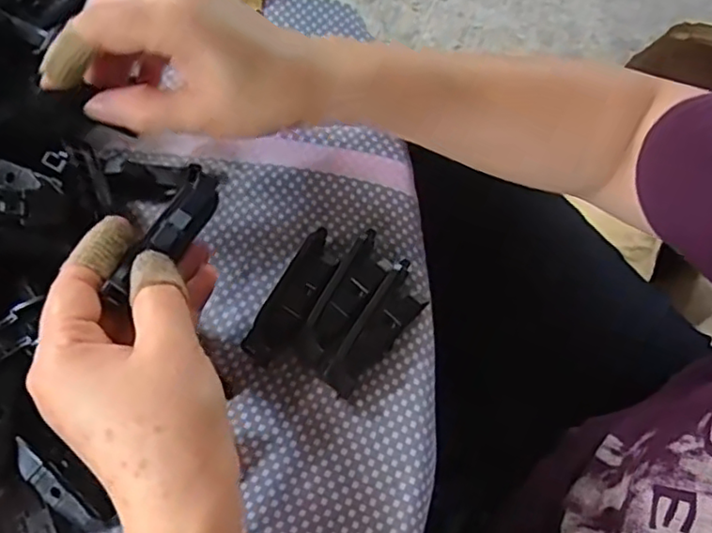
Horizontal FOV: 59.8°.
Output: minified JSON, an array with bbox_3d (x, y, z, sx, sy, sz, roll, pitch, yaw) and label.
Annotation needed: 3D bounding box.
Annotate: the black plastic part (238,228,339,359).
[{"bbox_3d":[-0.029,0.016,0.308,0.022,0.016,0.069,28,70,9],"label":"black plastic part"}]

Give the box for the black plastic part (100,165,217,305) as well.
[{"bbox_3d":[-0.080,-0.015,0.266,0.020,0.011,0.075,22,55,7],"label":"black plastic part"}]

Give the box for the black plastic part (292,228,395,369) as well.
[{"bbox_3d":[-0.005,0.017,0.308,0.022,0.016,0.070,30,70,10],"label":"black plastic part"}]

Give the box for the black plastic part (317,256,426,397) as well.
[{"bbox_3d":[0.011,0.030,0.302,0.022,0.020,0.070,32,70,11],"label":"black plastic part"}]

